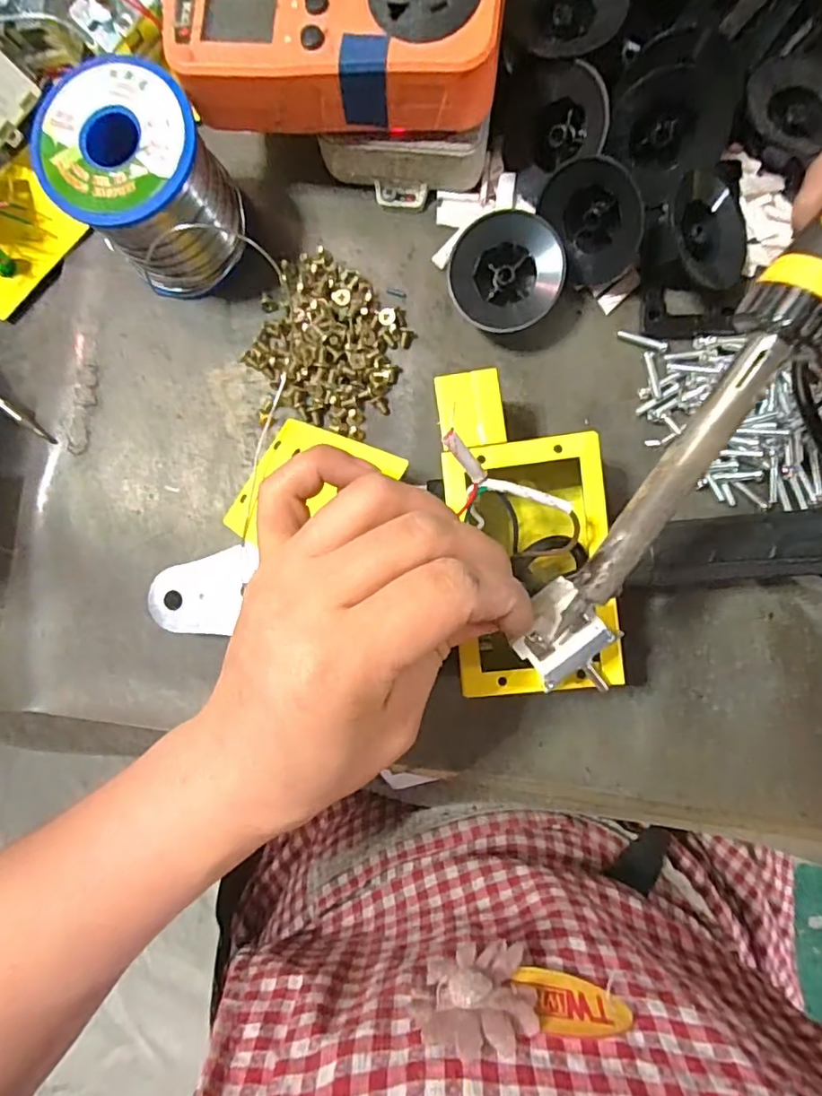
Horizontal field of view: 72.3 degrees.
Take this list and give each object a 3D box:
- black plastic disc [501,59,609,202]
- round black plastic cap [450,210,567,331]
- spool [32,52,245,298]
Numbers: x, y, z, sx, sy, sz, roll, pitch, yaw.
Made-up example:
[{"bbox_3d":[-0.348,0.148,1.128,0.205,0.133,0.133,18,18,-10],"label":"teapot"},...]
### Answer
[{"bbox_3d":[0.061,-0.185,0.243,0.046,0.009,0.044,18,124,29],"label":"black plastic disc"},{"bbox_3d":[0.042,-0.122,0.253,0.048,0.018,0.048,1,101,4],"label":"round black plastic cap"},{"bbox_3d":[-0.113,-0.158,0.247,0.060,0.062,0.065,0,88,4],"label":"spool"}]

